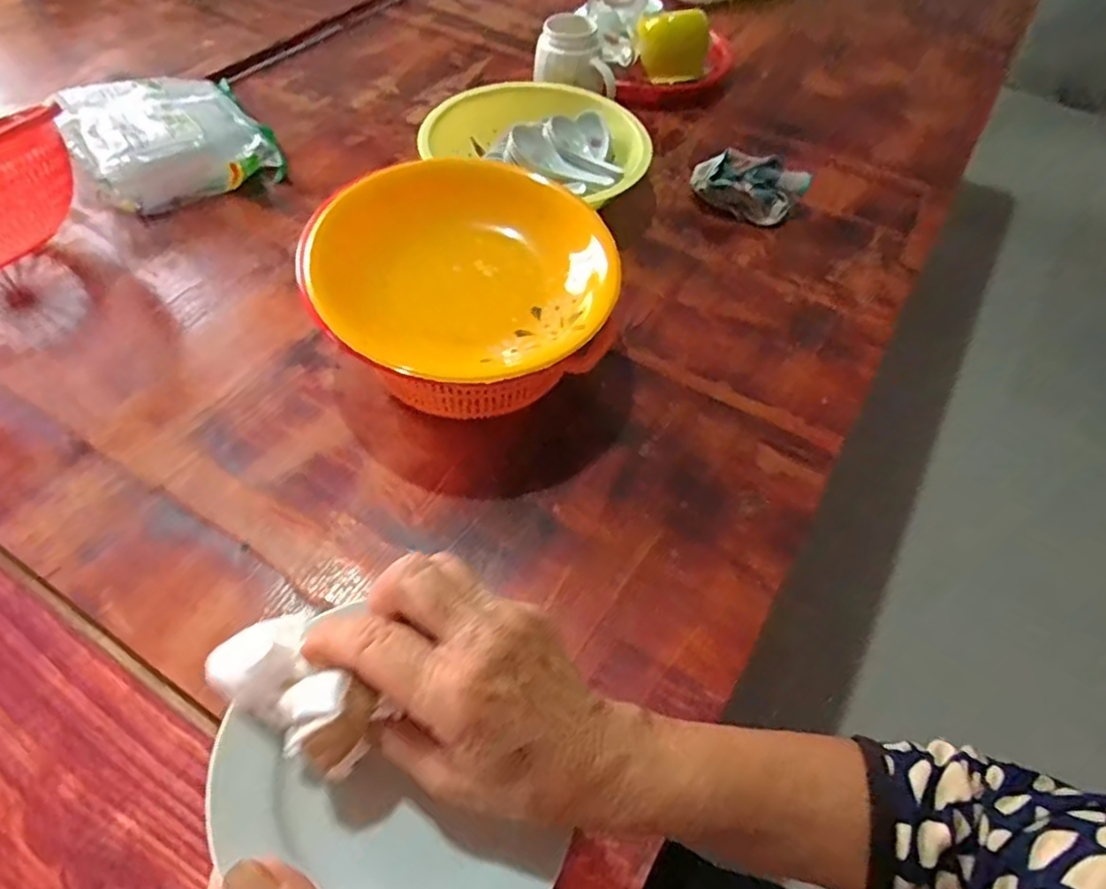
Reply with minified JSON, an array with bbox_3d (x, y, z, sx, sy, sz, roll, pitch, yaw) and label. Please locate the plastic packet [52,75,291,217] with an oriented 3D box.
[{"bbox_3d":[-0.434,-0.351,0.763,0.199,0.061,0.183,-29,62,-23],"label":"plastic packet"}]

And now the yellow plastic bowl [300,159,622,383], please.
[{"bbox_3d":[-0.068,-0.143,0.544,0.239,0.059,0.212,5,54,-1],"label":"yellow plastic bowl"}]

